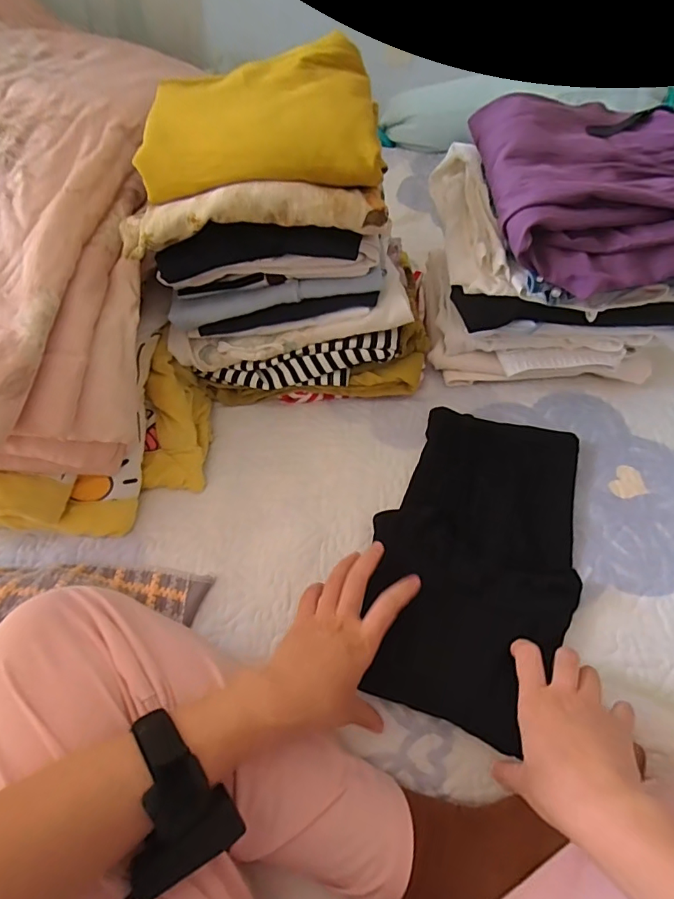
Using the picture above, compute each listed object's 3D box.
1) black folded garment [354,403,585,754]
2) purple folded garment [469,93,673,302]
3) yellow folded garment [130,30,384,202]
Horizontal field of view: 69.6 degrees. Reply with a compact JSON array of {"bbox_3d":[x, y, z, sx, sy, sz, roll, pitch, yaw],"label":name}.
[{"bbox_3d":[0.140,0.098,0.478,0.181,0.034,0.320,13,51,14],"label":"black folded garment"},{"bbox_3d":[0.274,-0.274,0.487,0.248,0.071,0.234,-8,57,-4],"label":"purple folded garment"},{"bbox_3d":[-0.073,-0.312,0.468,0.218,0.062,0.165,-1,57,0],"label":"yellow folded garment"}]

